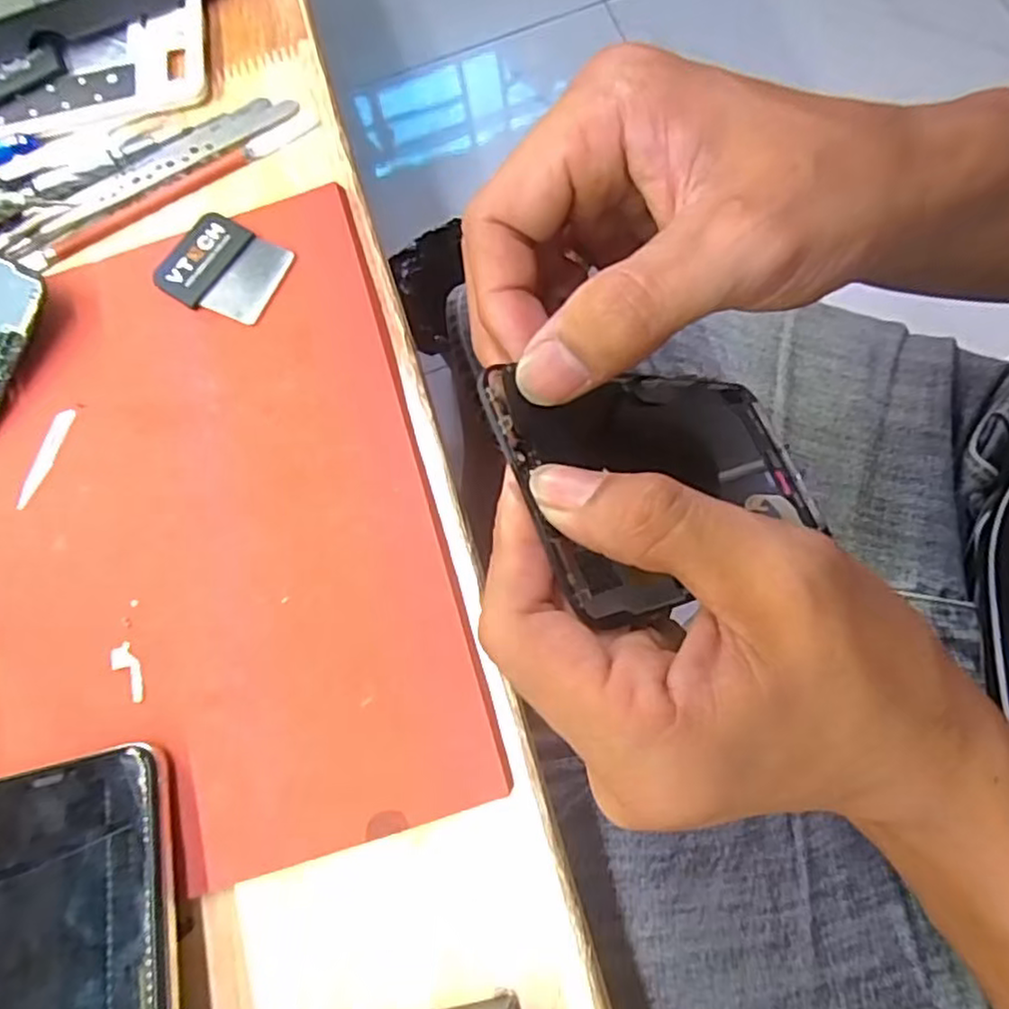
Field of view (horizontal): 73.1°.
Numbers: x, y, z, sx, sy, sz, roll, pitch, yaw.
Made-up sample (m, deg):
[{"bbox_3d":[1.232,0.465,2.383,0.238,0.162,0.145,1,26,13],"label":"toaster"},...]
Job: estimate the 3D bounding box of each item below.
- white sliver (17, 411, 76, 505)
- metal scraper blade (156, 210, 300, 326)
[{"bbox_3d":[-0.175,-0.018,0.259,0.008,0.004,0.040,14,76,10],"label":"white sliver"},{"bbox_3d":[-0.114,-0.095,0.275,0.049,0.005,0.039,27,79,13],"label":"metal scraper blade"}]

